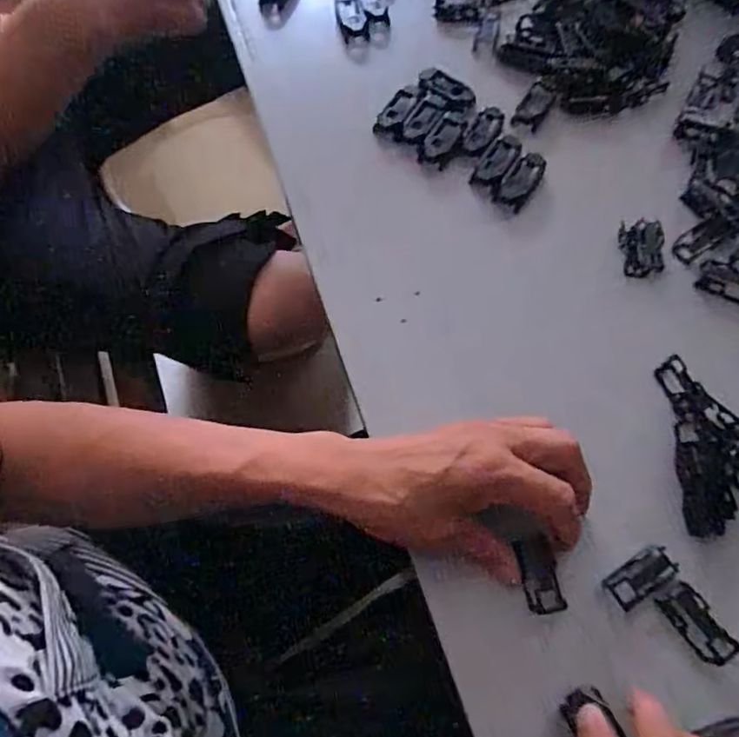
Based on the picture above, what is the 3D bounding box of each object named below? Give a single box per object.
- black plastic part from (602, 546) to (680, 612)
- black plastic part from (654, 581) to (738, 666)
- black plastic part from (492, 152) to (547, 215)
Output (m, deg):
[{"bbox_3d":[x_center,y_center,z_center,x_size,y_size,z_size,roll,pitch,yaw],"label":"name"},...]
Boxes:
[{"bbox_3d":[0.149,0.114,0.314,0.039,0.006,0.019,-30,68,-15],"label":"black plastic part"},{"bbox_3d":[0.175,0.136,0.305,0.021,0.008,0.040,-29,67,-15],"label":"black plastic part"},{"bbox_3d":[0.114,-0.141,0.428,0.022,0.006,0.052,33,67,15],"label":"black plastic part"}]

